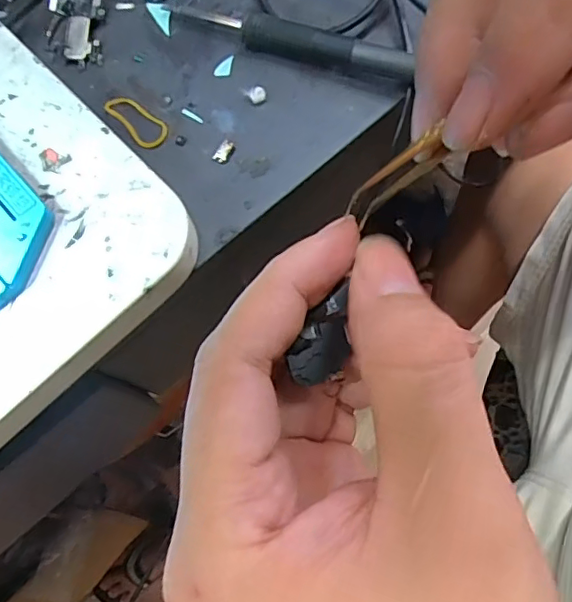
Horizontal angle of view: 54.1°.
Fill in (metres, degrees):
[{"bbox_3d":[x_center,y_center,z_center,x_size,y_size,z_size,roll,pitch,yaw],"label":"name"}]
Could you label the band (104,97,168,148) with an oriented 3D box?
[{"bbox_3d":[-0.071,-0.087,0.269,0.017,0.006,0.034,-43,77,-10],"label":"band"}]

